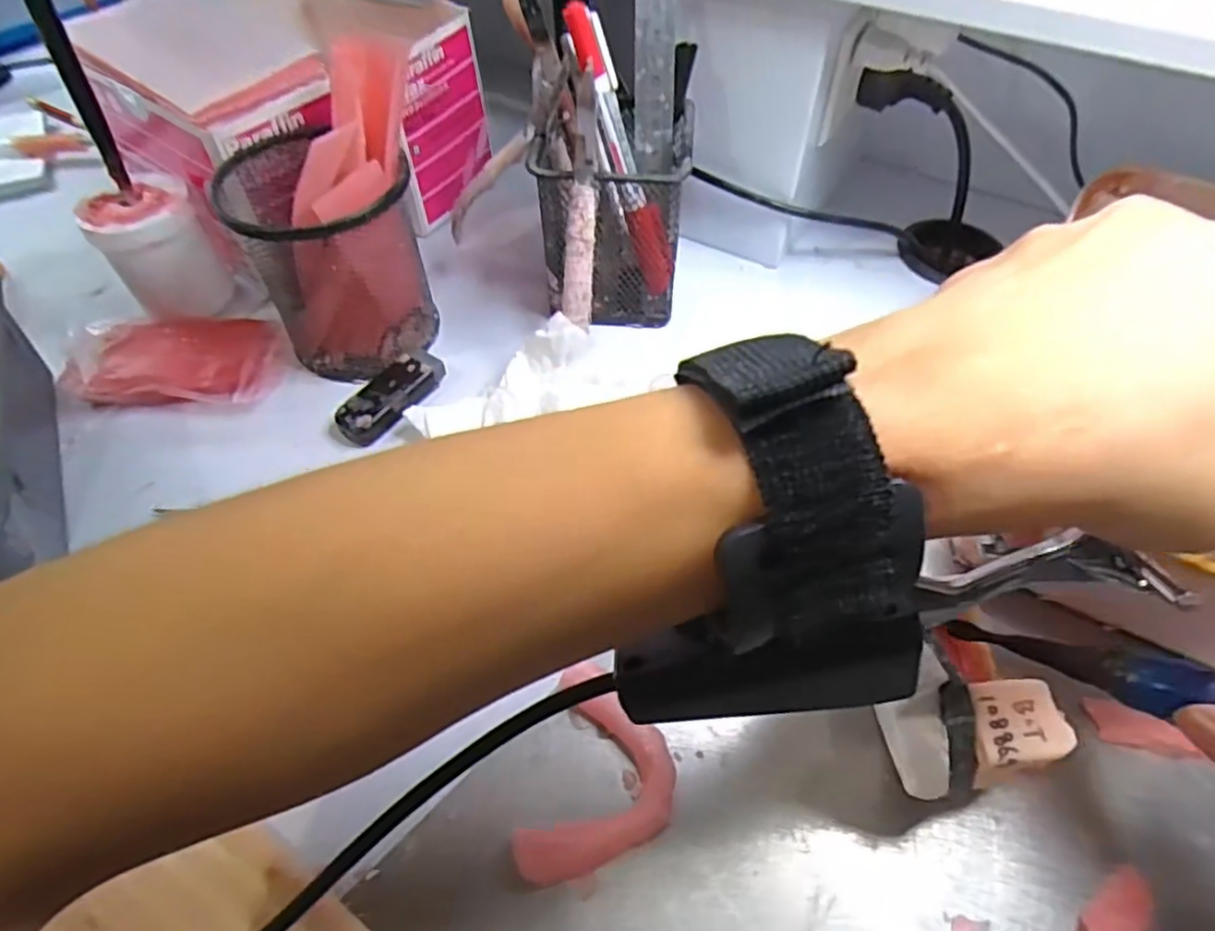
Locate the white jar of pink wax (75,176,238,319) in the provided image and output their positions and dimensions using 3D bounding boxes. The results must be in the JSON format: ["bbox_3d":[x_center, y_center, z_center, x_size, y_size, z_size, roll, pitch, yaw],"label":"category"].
[{"bbox_3d":[-0.243,-0.116,0.386,0.053,0.069,0.058,-1,52,1],"label":"white jar of pink wax"}]

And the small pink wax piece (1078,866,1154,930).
[{"bbox_3d":[0.164,0.144,0.222,0.033,0.005,0.016,-37,60,-24],"label":"small pink wax piece"}]

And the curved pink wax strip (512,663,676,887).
[{"bbox_3d":[0.000,0.108,0.245,0.047,0.019,0.074,9,53,8],"label":"curved pink wax strip"}]

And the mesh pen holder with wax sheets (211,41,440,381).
[{"bbox_3d":[-0.142,-0.123,0.353,0.086,0.126,0.107,-24,55,-16],"label":"mesh pen holder with wax sheets"}]

